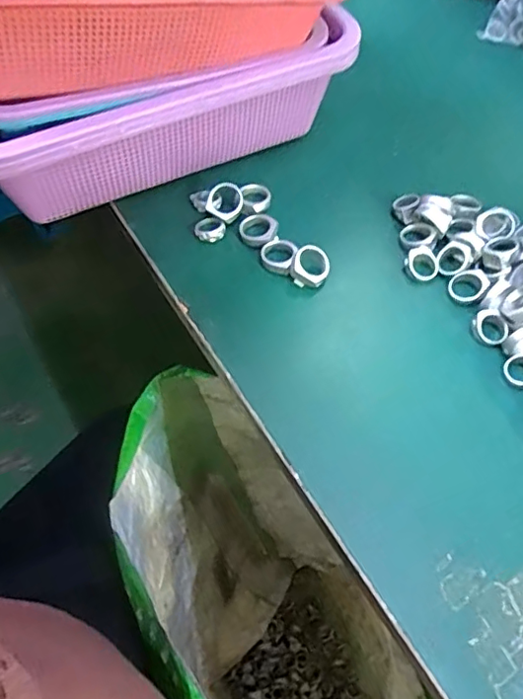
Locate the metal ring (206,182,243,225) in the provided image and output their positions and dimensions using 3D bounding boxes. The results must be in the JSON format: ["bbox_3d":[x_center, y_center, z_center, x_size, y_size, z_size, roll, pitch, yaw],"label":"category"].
[{"bbox_3d":[-0.027,-0.111,0.421,0.028,0.010,0.028,-1,79,3],"label":"metal ring"}]

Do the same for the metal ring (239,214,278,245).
[{"bbox_3d":[-0.002,-0.091,0.420,0.028,0.006,0.026,0,58,0],"label":"metal ring"}]

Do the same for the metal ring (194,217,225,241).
[{"bbox_3d":[-0.039,-0.090,0.423,0.022,0.006,0.022,0,58,0],"label":"metal ring"}]

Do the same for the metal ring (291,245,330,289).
[{"bbox_3d":[0.034,-0.057,0.395,0.028,0.010,0.028,19,76,-15],"label":"metal ring"}]

